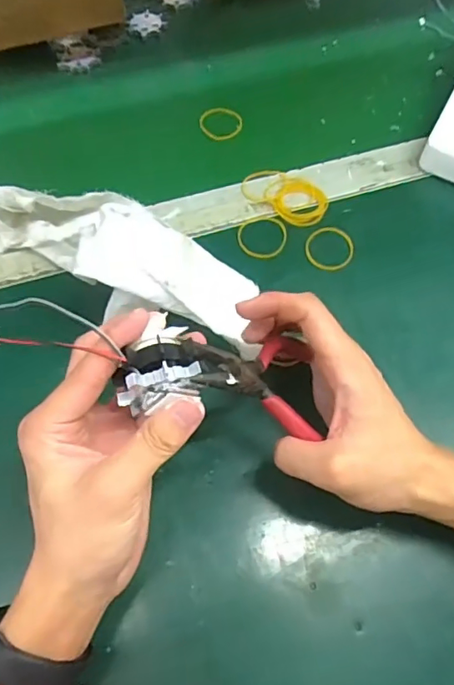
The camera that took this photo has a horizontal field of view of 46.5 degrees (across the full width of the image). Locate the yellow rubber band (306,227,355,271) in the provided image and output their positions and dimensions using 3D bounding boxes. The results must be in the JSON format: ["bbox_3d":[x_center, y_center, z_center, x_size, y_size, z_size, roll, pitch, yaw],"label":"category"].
[{"bbox_3d":[0.080,-0.074,0.413,0.038,0.004,0.037,1,65,-1],"label":"yellow rubber band"}]

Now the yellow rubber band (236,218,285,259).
[{"bbox_3d":[0.029,-0.083,0.416,0.039,0.004,0.039,1,65,-1],"label":"yellow rubber band"}]

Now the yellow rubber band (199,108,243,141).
[{"bbox_3d":[-0.006,-0.203,0.486,0.037,0.008,0.038,-1,73,2],"label":"yellow rubber band"}]

